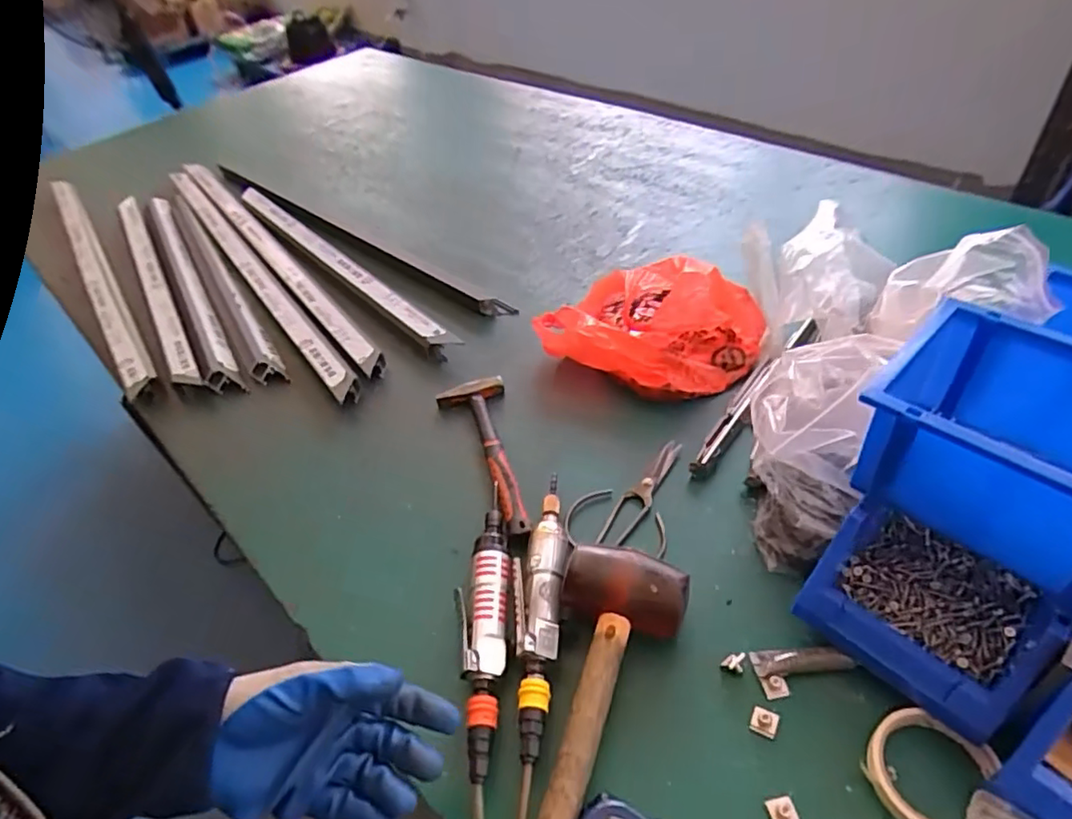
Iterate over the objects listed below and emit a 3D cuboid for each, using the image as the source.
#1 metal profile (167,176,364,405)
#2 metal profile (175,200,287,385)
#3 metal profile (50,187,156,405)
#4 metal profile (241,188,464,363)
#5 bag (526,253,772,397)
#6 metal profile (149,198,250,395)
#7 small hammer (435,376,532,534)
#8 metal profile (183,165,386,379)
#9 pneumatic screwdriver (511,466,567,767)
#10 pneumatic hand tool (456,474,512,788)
[{"bbox_3d":[-0.519,-0.253,1.104,0.035,0.049,0.899,-31,50,-22],"label":"metal profile"},{"bbox_3d":[-0.560,-0.240,1.094,0.046,0.022,0.688,-27,48,-18],"label":"metal profile"},{"bbox_3d":[-0.817,-0.262,1.144,0.046,0.051,0.863,-31,50,-21],"label":"metal profile"},{"bbox_3d":[-0.368,-0.264,1.094,0.035,0.052,0.735,-35,51,-24],"label":"metal profile"},{"bbox_3d":[0.161,-0.128,0.837,0.270,0.127,0.204,15,50,21],"label":"bag"},{"bbox_3d":[-0.636,-0.244,1.116,0.047,0.037,0.734,-27,48,-18],"label":"metal profile"},{"bbox_3d":[-0.053,0.057,0.745,0.085,0.034,0.244,-16,46,-8],"label":"small hammer"},{"bbox_3d":[-0.503,-0.292,1.141,0.037,0.046,0.902,-32,50,-22],"label":"metal profile"},{"bbox_3d":[0.003,0.180,0.601,0.048,0.052,0.292,1,46,8],"label":"pneumatic screwdriver"},{"bbox_3d":[-0.048,0.194,0.592,0.044,0.049,0.285,-3,45,5],"label":"pneumatic hand tool"}]

